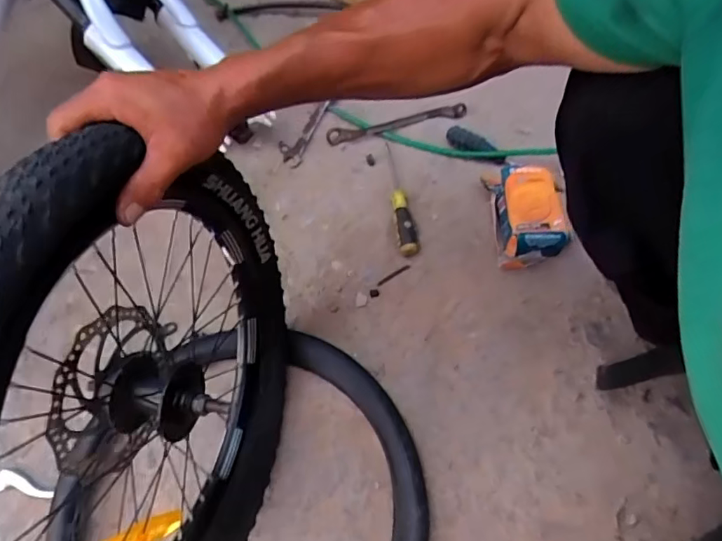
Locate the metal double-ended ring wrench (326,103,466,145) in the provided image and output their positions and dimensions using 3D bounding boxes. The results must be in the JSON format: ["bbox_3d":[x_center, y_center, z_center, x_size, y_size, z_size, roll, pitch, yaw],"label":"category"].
[{"bbox_3d":[0.057,-0.232,0.826,0.223,0.025,0.021,-11,66,-2],"label":"metal double-ended ring wrench"}]

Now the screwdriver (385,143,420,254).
[{"bbox_3d":[0.057,-0.107,0.761,0.030,0.029,0.184,-9,66,-1],"label":"screwdriver"}]

